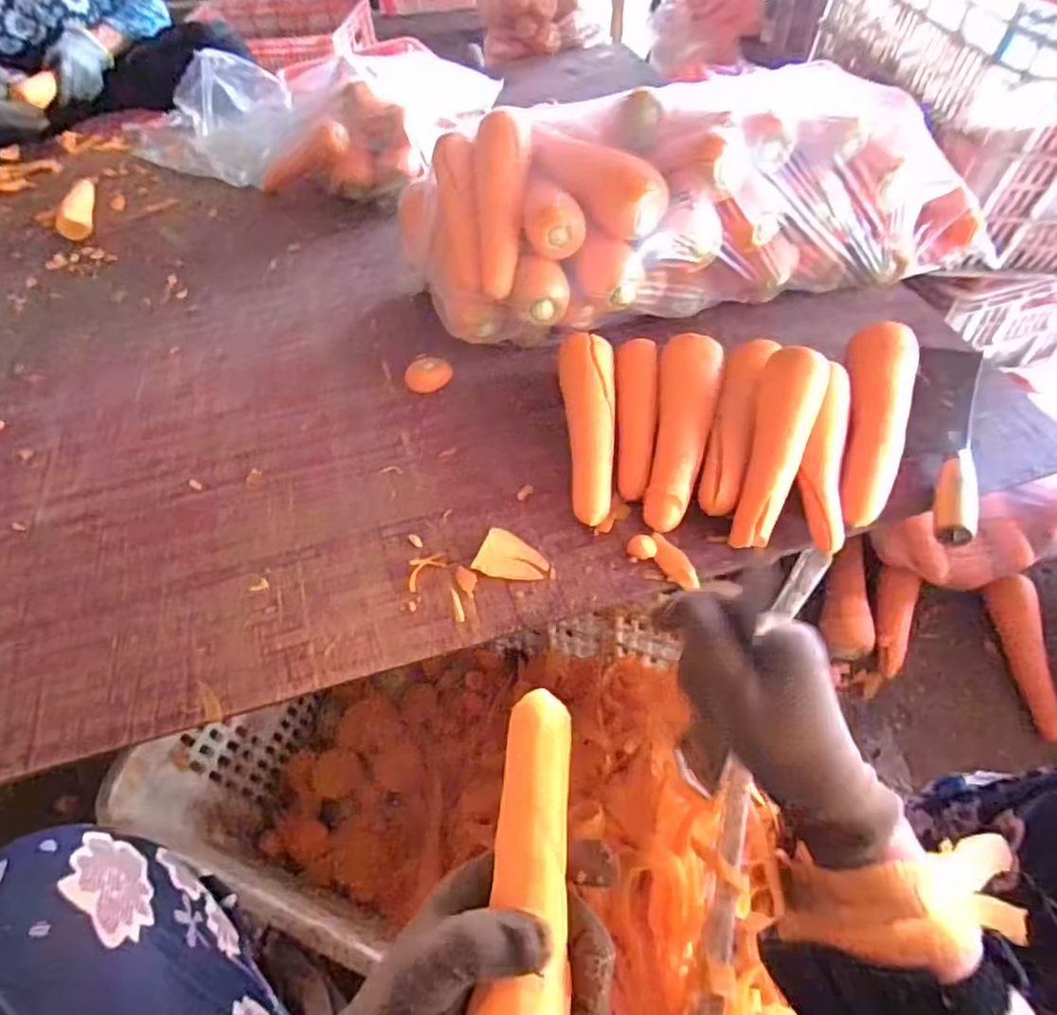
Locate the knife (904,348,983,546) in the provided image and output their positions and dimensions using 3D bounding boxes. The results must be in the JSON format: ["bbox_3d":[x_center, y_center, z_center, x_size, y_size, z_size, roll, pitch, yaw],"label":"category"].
[{"bbox_3d":[0.405,-0.072,0.615,0.055,0.021,0.262,18,57,16],"label":"knife"}]

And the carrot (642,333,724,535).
[{"bbox_3d":[0.146,-0.074,0.607,0.062,0.065,0.210,10,55,11],"label":"carrot"}]

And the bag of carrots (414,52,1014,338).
[{"bbox_3d":[0.163,-0.302,0.674,0.563,0.204,0.190,-9,54,-3],"label":"bag of carrots"}]

